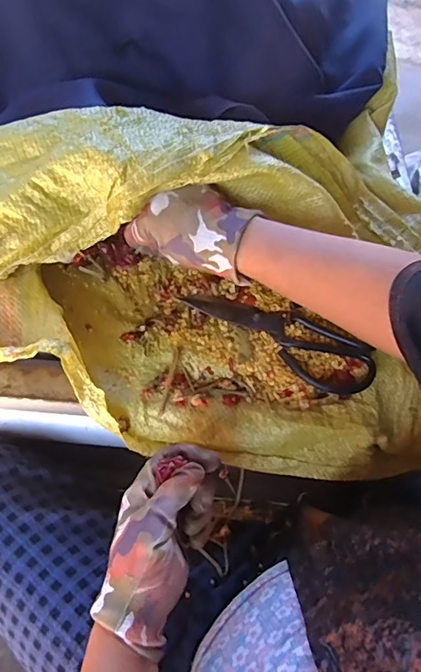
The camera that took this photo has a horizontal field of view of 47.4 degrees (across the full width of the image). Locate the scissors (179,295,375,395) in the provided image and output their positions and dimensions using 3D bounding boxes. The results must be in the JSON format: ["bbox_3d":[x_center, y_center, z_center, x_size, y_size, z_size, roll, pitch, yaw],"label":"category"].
[{"bbox_3d":[0.067,-0.001,0.466,0.188,0.021,0.065,26,59,12],"label":"scissors"}]

